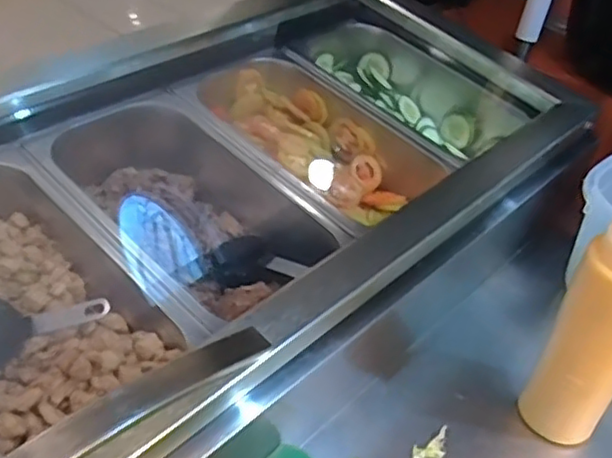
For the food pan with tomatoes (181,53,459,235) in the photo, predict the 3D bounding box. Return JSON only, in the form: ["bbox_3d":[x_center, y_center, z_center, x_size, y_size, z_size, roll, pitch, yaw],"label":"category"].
[{"bbox_3d":[-0.004,-0.097,0.750,0.286,0.086,0.185,34,47,30],"label":"food pan with tomatoes"}]

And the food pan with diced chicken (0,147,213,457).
[{"bbox_3d":[-0.244,0.051,0.531,0.293,0.085,0.172,33,47,29],"label":"food pan with diced chicken"}]

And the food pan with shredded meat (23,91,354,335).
[{"bbox_3d":[-0.125,-0.014,0.646,0.352,0.108,0.180,33,47,30],"label":"food pan with shredded meat"}]

